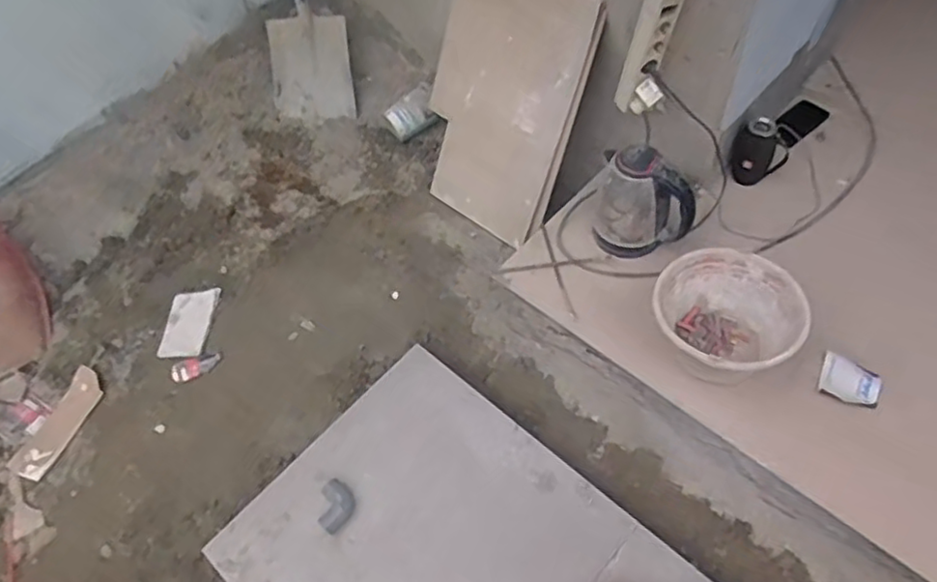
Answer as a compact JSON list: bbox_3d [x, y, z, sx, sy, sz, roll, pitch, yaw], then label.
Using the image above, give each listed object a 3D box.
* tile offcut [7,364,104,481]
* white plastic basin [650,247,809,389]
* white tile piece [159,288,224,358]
[{"bbox_3d":[-0.918,0.297,1.536,0.089,0.012,0.254,21,65,13],"label":"tile offcut"},{"bbox_3d":[0.478,0.072,1.289,0.247,0.170,0.244,-4,55,6],"label":"white plastic basin"},{"bbox_3d":[-0.682,0.074,1.663,0.106,0.011,0.188,8,62,-1],"label":"white tile piece"}]

